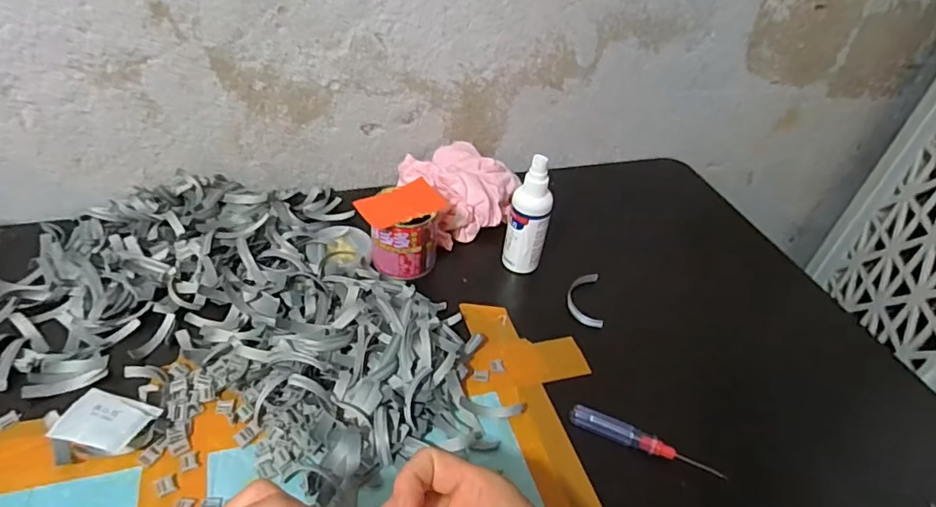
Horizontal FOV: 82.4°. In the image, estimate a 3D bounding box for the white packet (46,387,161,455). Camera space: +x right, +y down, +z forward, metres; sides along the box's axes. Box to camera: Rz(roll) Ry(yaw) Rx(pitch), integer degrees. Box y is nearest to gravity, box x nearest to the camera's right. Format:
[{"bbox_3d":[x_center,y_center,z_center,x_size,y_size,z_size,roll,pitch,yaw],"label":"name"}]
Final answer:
[{"bbox_3d":[-0.259,0.123,0.386,0.064,0.019,0.041,13,41,8],"label":"white packet"}]

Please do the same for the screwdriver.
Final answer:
[{"bbox_3d":[0.137,0.148,0.420,0.114,0.015,0.015,21,43,16],"label":"screwdriver"}]

